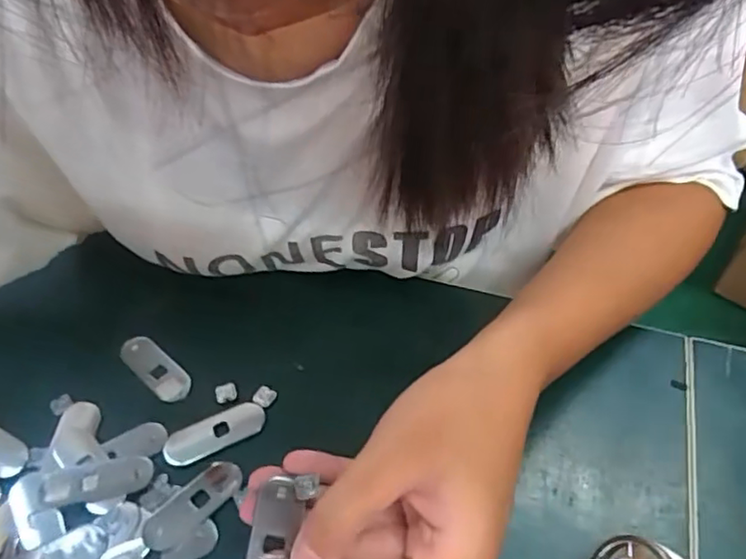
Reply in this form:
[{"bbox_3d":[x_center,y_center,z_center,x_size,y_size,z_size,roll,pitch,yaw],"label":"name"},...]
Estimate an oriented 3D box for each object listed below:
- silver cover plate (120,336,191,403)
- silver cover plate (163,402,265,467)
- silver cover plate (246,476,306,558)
[{"bbox_3d":[-0.118,0.049,0.335,0.048,0.008,0.018,36,58,27],"label":"silver cover plate"},{"bbox_3d":[-0.079,0.076,0.308,0.050,0.004,0.018,-21,53,-17],"label":"silver cover plate"},{"bbox_3d":[-0.037,0.097,0.229,0.017,0.004,0.046,23,37,-11],"label":"silver cover plate"}]

